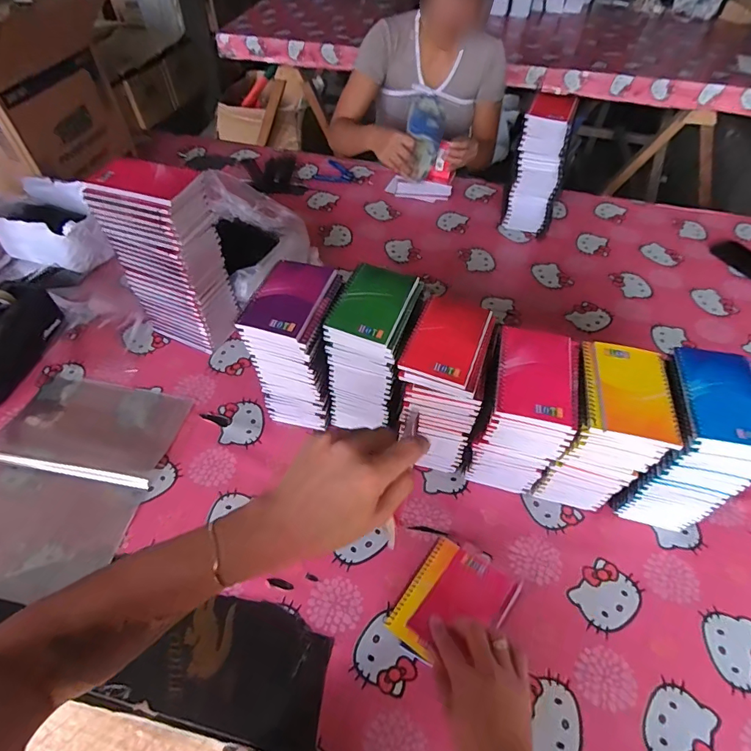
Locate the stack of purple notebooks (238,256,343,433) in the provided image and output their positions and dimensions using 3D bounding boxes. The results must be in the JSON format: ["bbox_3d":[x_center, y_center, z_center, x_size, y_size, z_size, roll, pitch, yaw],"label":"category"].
[{"bbox_3d":[-0.106,-0.043,0.646,0.102,0.193,0.143,9,52,5],"label":"stack of purple notebooks"}]

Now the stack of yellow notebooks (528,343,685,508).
[{"bbox_3d":[0.284,0.076,0.593,0.107,0.211,0.138,13,52,9],"label":"stack of yellow notebooks"}]

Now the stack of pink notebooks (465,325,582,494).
[{"bbox_3d":[0.182,0.062,0.598,0.102,0.215,0.130,11,51,7],"label":"stack of pink notebooks"}]

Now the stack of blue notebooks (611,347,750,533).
[{"bbox_3d":[0.381,0.089,0.580,0.110,0.223,0.139,13,52,9],"label":"stack of blue notebooks"}]

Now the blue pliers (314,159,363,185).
[{"bbox_3d":[-0.091,-0.524,1.184,0.127,0.010,0.081,28,55,19],"label":"blue pliers"}]

